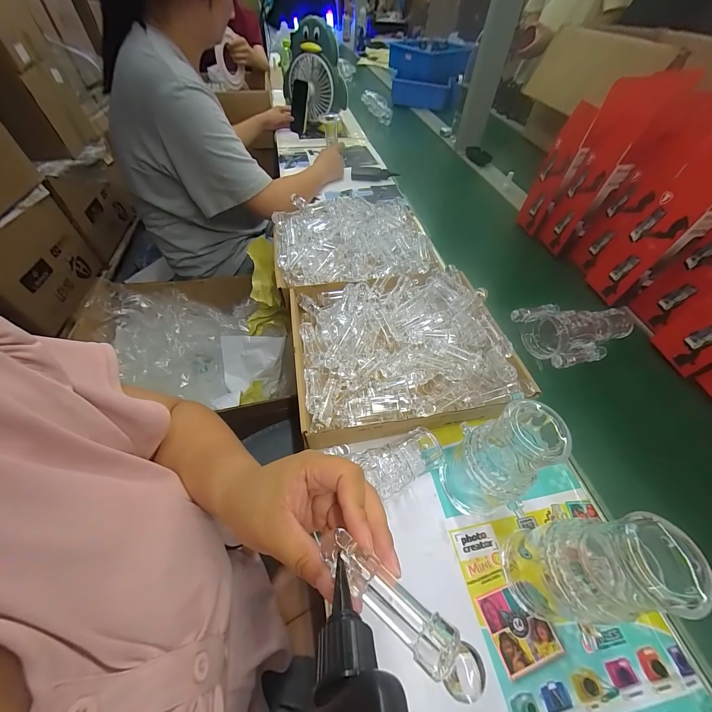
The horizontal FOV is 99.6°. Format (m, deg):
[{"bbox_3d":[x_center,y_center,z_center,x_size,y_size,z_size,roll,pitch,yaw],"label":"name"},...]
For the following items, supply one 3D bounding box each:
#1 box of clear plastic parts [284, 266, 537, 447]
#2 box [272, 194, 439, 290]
[{"bbox_3d":[0.064,-0.021,0.463,0.312,0.063,0.277,-7,53,-8],"label":"box of clear plastic parts"},{"bbox_3d":[-0.013,-0.232,0.624,0.299,0.095,0.287,-7,53,-7],"label":"box"}]

